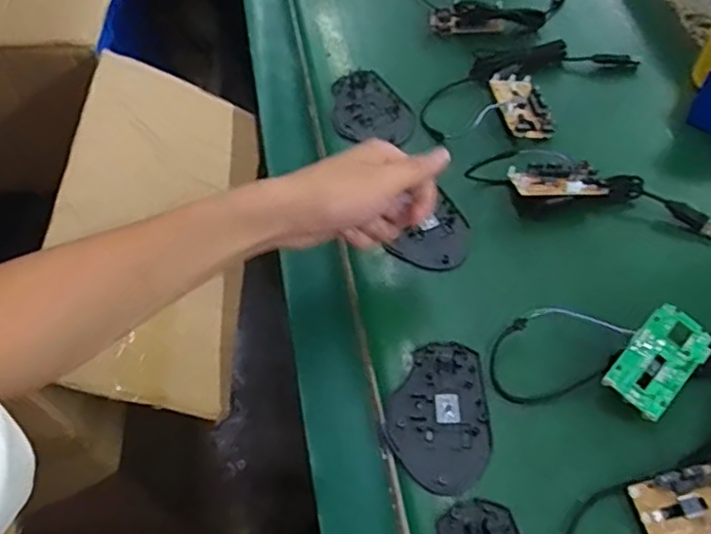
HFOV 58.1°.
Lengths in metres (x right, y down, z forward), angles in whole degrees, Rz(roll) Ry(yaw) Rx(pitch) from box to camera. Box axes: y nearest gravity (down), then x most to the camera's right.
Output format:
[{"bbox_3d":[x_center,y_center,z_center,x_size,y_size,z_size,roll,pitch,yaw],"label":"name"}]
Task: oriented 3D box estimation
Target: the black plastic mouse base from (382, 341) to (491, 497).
[{"bbox_3d":[0.059,0.106,0.464,0.073,0.004,0.110,0,55,1],"label":"black plastic mouse base"}]

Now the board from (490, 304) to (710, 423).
[{"bbox_3d":[0.227,0.071,0.470,0.246,0.033,0.078,2,58,4],"label":"board"}]

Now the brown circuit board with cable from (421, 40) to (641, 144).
[{"bbox_3d":[0.173,-0.187,0.657,0.122,0.018,0.221,38,64,24],"label":"brown circuit board with cable"}]

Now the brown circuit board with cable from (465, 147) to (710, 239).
[{"bbox_3d":[0.209,-0.067,0.569,0.211,0.029,0.059,13,56,10],"label":"brown circuit board with cable"}]

